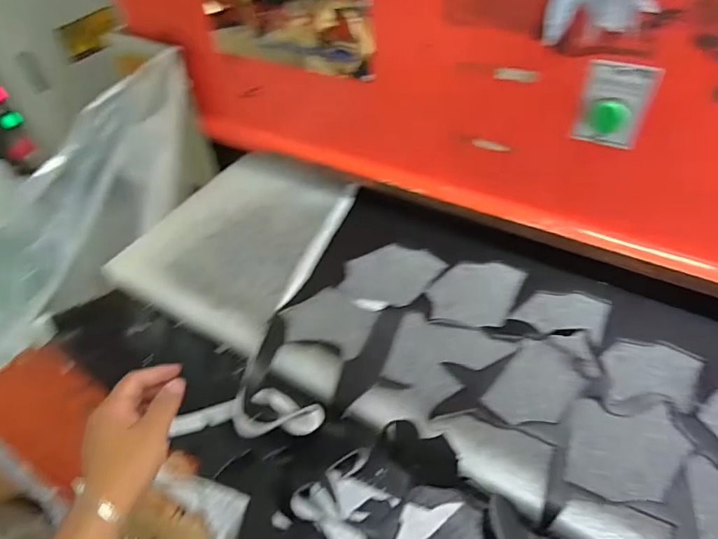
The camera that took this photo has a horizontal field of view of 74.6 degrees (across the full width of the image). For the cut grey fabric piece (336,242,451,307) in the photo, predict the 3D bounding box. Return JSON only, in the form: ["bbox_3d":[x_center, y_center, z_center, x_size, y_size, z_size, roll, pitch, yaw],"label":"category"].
[{"bbox_3d":[0.045,0.006,0.679,0.115,0.009,0.134,34,60,24],"label":"cut grey fabric piece"}]

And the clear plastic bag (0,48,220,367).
[{"bbox_3d":[-0.479,-0.091,0.790,0.104,0.234,0.587,35,81,29],"label":"clear plastic bag"}]

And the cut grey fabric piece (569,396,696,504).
[{"bbox_3d":[0.281,0.188,0.494,0.111,0.005,0.108,15,54,12],"label":"cut grey fabric piece"}]

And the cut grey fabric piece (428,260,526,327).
[{"bbox_3d":[0.159,0.030,0.641,0.116,0.005,0.106,13,54,11],"label":"cut grey fabric piece"}]

